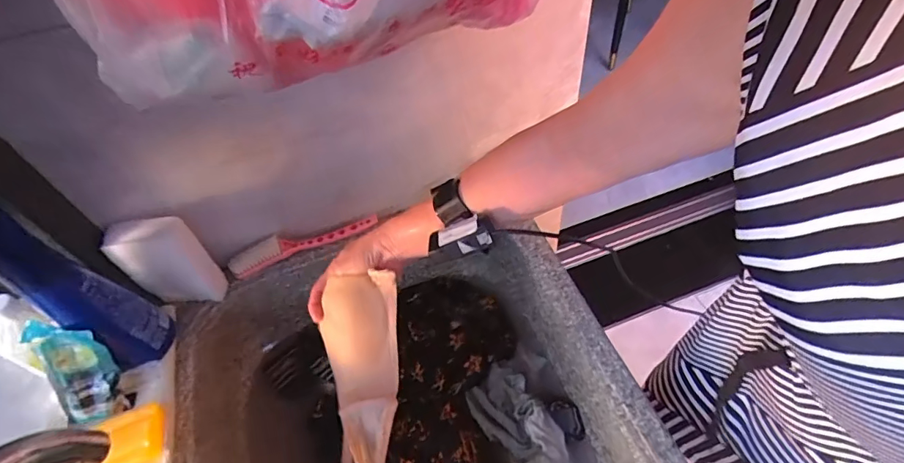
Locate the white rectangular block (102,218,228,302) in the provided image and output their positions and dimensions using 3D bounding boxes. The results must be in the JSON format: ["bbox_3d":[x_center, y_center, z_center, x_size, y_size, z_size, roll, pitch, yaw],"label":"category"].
[{"bbox_3d":[-0.370,0.041,0.621,0.094,0.139,0.043,-4,51,3],"label":"white rectangular block"}]

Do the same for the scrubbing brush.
[{"bbox_3d":[-0.220,0.014,0.701,0.218,0.024,0.039,-22,52,-11],"label":"scrubbing brush"}]

